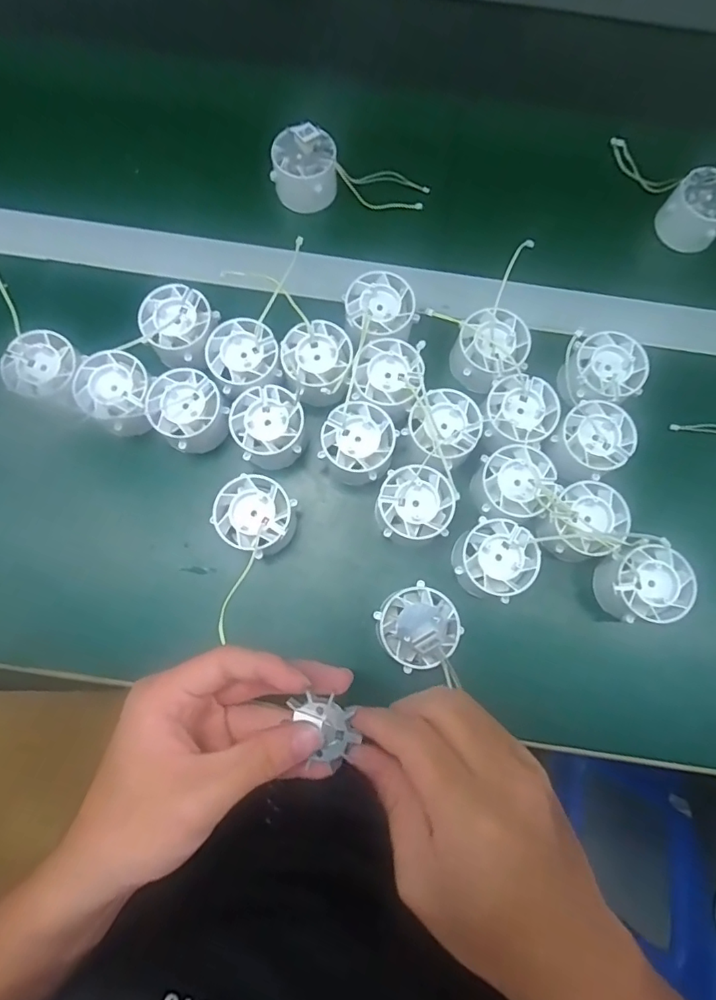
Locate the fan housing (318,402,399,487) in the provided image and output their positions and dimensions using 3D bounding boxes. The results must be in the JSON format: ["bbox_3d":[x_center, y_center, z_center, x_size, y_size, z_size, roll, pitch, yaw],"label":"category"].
[{"bbox_3d":[0.000,-0.038,0.370,0.052,0.040,0.050,0,77,-2],"label":"fan housing"}]

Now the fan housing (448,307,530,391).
[{"bbox_3d":[0.094,-0.108,0.382,0.050,0.032,0.051,0,77,-2],"label":"fan housing"}]

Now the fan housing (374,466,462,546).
[{"bbox_3d":[0.039,0.004,0.362,0.050,0.038,0.046,0,77,-2],"label":"fan housing"}]

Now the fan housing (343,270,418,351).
[{"bbox_3d":[0.016,-0.134,0.385,0.050,0.030,0.056,-8,78,-4],"label":"fan housing"}]

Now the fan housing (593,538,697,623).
[{"bbox_3d":[0.190,0.057,0.357,0.050,0.047,0.048,0,77,-2],"label":"fan housing"}]

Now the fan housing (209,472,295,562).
[{"bbox_3d":[-0.067,0.012,0.357,0.050,0.037,0.048,0,77,-2],"label":"fan housing"}]

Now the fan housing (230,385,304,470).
[{"bbox_3d":[-0.061,-0.049,0.370,0.046,0.040,0.050,0,77,-2],"label":"fan housing"}]

